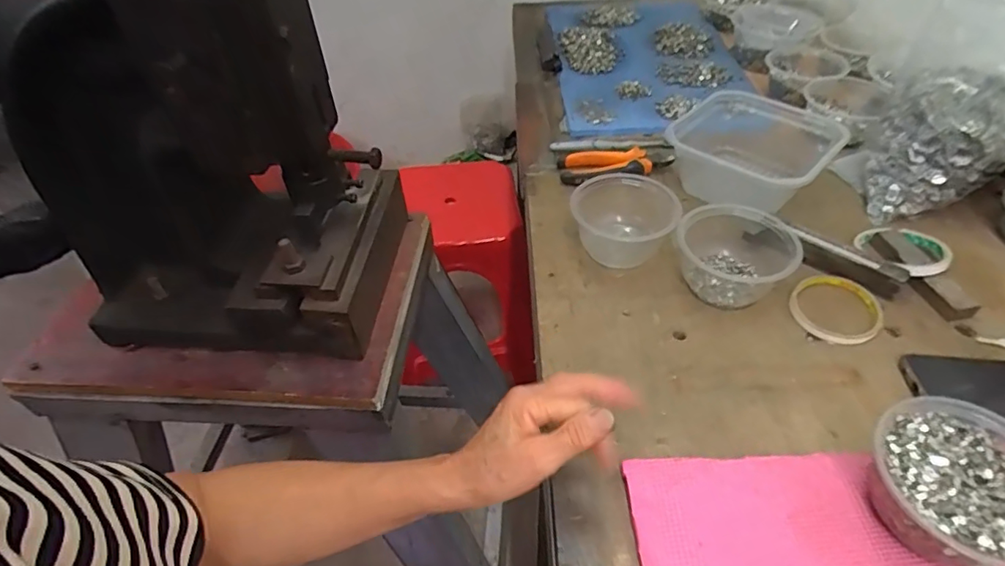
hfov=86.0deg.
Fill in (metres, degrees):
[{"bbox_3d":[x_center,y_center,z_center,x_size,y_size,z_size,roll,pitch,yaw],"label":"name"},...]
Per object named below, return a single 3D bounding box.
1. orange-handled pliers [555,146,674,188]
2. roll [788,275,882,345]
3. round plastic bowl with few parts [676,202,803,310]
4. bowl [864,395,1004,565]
[{"bbox_3d":[0.148,-0.160,0.708,0.146,0.015,0.055,-5,45,-2],"label":"orange-handled pliers"},{"bbox_3d":[0.338,0.026,0.547,0.081,0.010,0.086,-1,45,1],"label":"roll"},{"bbox_3d":[0.242,-0.037,0.561,0.111,0.058,0.110,-1,45,1],"label":"round plastic bowl with few parts"},{"bbox_3d":[0.317,0.145,0.374,0.107,0.057,0.110,-1,45,1],"label":"bowl"}]

